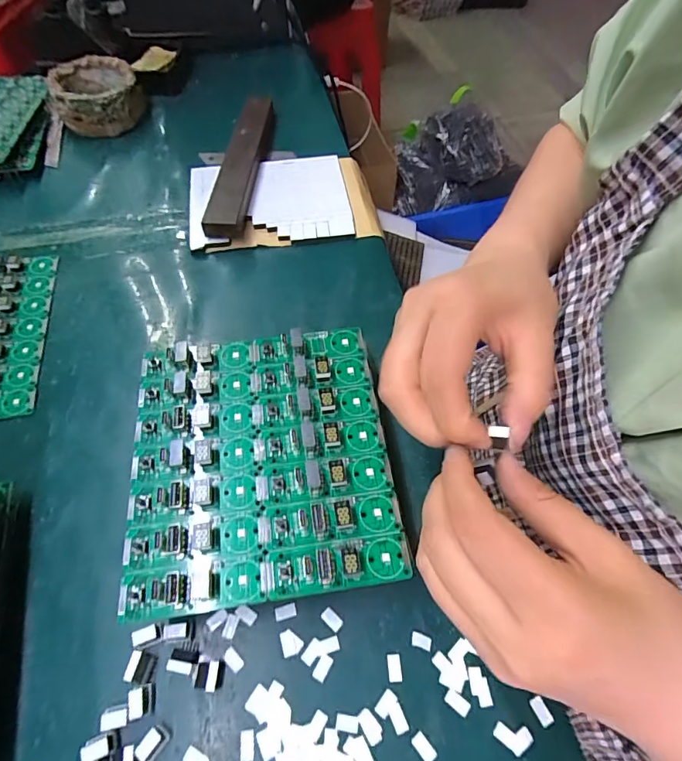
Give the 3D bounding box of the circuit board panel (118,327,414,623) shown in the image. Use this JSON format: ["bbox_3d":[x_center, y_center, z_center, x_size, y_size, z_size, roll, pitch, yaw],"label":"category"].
[{"bbox_3d":[-0.044,0.037,0.238,0.135,0.014,0.147,-7,59,-5],"label":"circuit board panel"}]

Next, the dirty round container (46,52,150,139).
[{"bbox_3d":[-0.253,-0.297,0.459,0.084,0.046,0.077,-13,60,-9],"label":"dirty round container"}]

